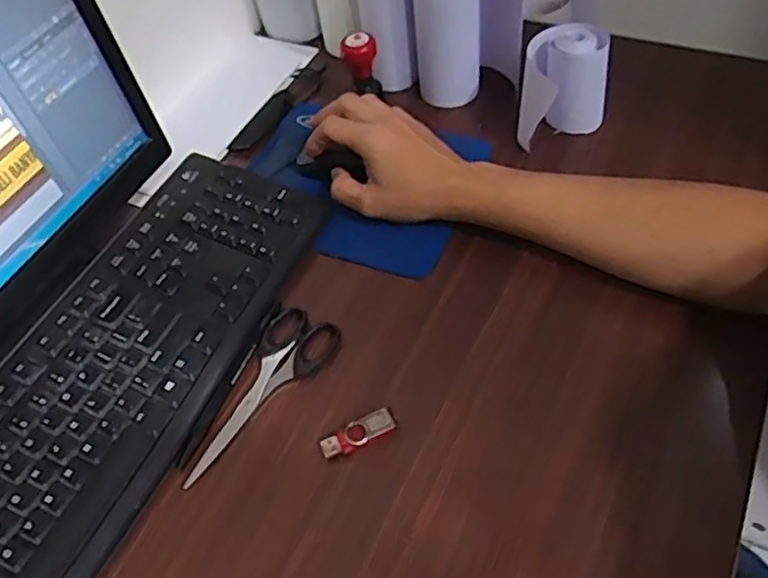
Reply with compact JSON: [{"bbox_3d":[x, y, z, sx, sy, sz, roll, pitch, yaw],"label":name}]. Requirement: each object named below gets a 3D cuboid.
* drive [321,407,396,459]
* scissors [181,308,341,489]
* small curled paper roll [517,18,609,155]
[{"bbox_3d":[-0.017,0.100,0.467,0.053,0.012,0.018,-26,53,-13],"label":"drive"},{"bbox_3d":[-0.097,0.073,0.500,0.055,0.008,0.151,30,61,27],"label":"scissors"},{"bbox_3d":[0.162,-0.173,0.617,0.076,0.109,0.091,12,54,16],"label":"small curled paper roll"}]

